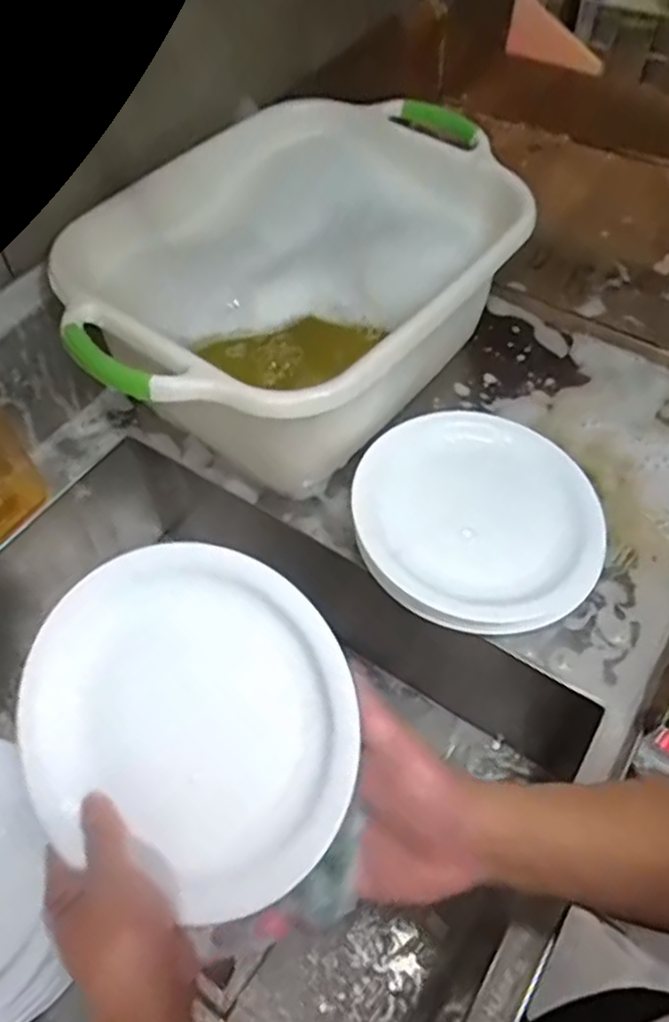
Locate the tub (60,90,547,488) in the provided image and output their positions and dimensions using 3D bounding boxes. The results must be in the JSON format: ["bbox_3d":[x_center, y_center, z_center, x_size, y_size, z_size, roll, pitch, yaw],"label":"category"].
[{"bbox_3d":[-0.025,-0.208,0.710,0.312,0.191,0.460,34,62,21],"label":"tub"}]

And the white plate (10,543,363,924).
[{"bbox_3d":[-0.093,0.131,0.457,0.222,0.031,0.207,-1,85,14],"label":"white plate"}]

